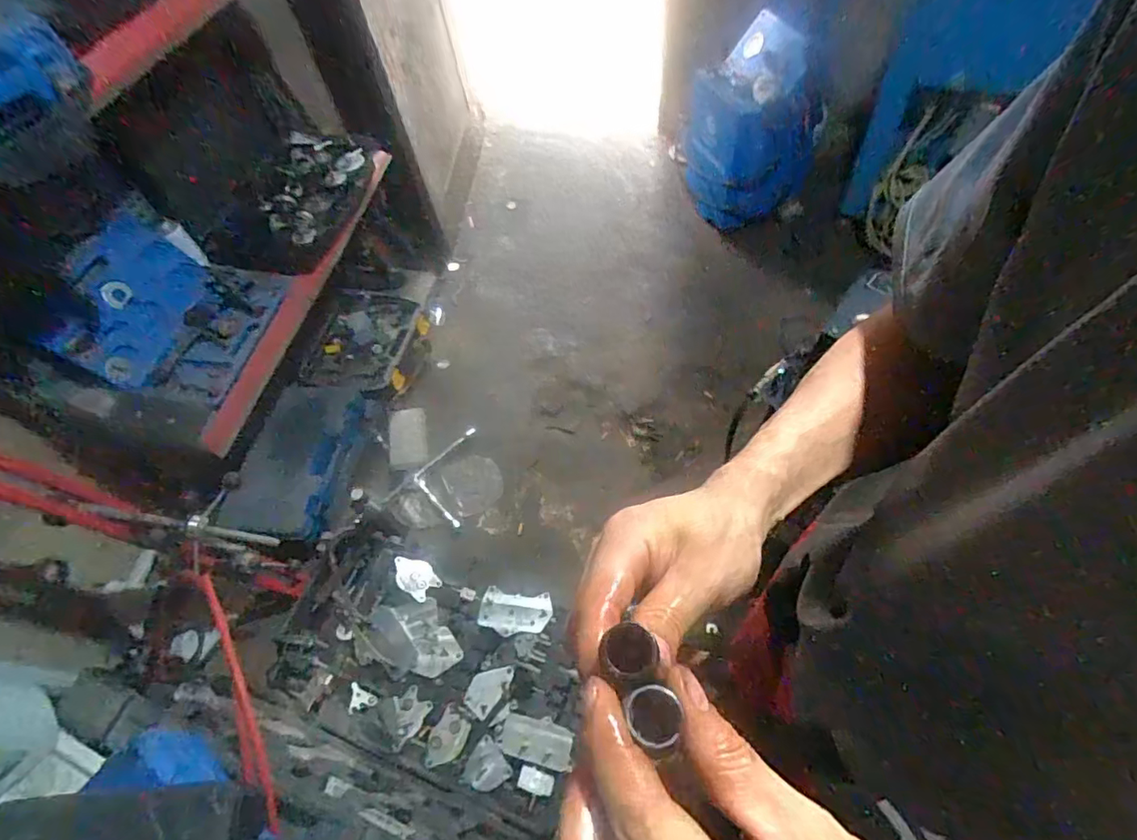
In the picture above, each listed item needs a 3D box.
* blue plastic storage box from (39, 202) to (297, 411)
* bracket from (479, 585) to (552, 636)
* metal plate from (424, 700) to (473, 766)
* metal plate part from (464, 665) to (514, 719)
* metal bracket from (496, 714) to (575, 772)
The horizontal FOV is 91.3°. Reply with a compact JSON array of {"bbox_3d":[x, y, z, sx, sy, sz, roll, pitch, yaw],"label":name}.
[{"bbox_3d":[-0.868,-0.249,1.208,0.306,0.220,0.388,13,60,5],"label":"blue plastic storage box"},{"bbox_3d":[-0.126,0.450,1.305,0.167,0.034,0.100,5,60,10],"label":"bracket"},{"bbox_3d":[-0.259,0.686,1.199,0.080,0.019,0.118,22,64,19],"label":"metal plate"},{"bbox_3d":[-0.179,0.594,1.240,0.076,0.010,0.116,27,67,25],"label":"metal plate part"},{"bbox_3d":[-0.066,0.677,1.179,0.155,0.019,0.084,9,60,12],"label":"metal bracket"}]

